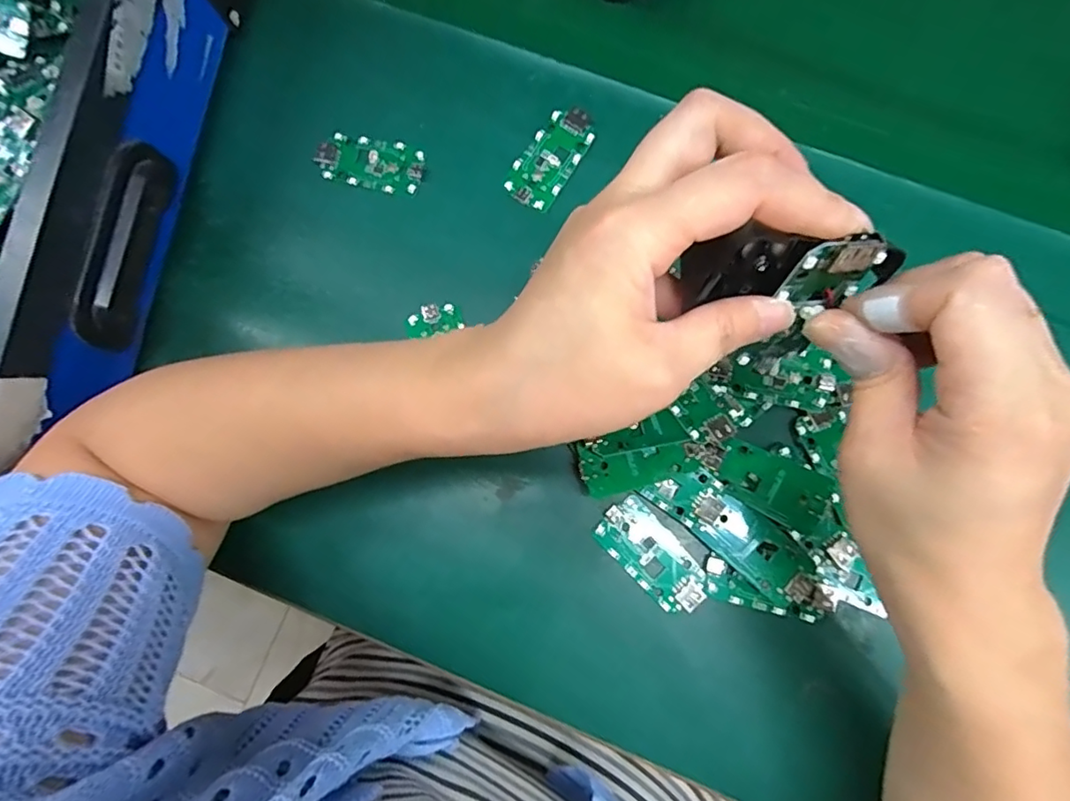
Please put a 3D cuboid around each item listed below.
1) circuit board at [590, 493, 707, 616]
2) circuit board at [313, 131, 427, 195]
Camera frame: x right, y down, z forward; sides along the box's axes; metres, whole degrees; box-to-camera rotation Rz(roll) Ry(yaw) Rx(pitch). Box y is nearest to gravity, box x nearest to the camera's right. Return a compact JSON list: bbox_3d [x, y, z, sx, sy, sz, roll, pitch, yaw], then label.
[{"bbox_3d":[0.062,0.083,0.296,0.031,0.004,0.064,-43,82,-5],"label":"circuit board"},{"bbox_3d":[-0.097,-0.142,0.335,0.061,0.007,0.032,14,82,4],"label":"circuit board"}]

